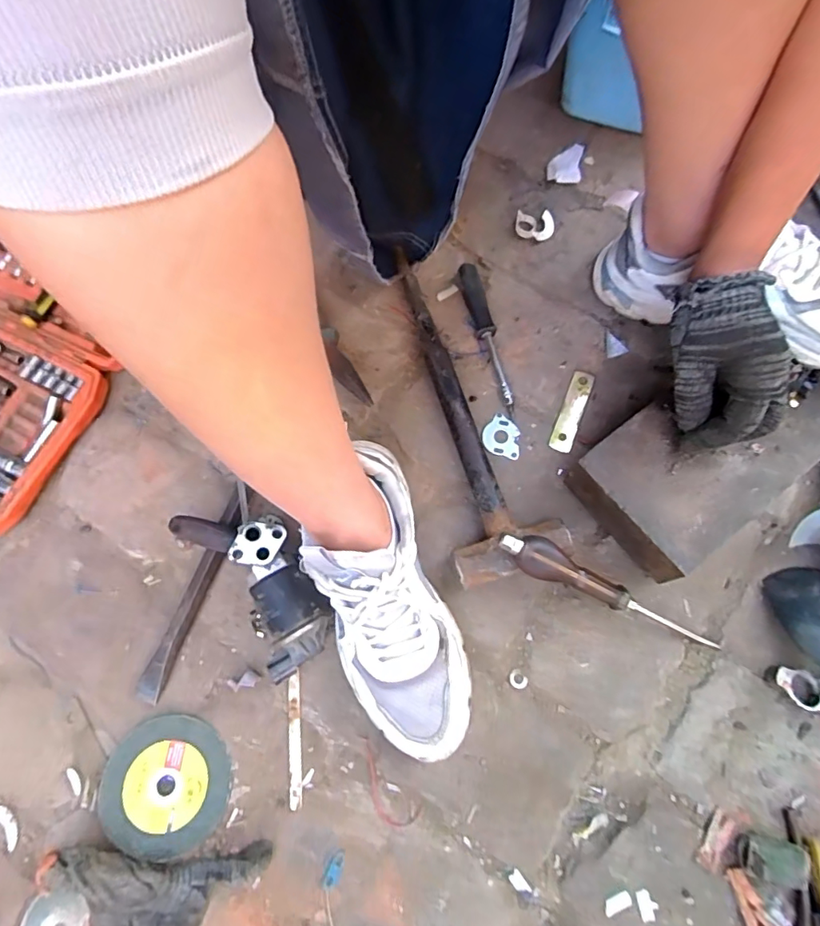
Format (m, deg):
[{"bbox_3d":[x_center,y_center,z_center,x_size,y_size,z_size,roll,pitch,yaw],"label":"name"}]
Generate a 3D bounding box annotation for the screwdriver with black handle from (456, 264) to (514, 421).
[{"bbox_3d":[0.083,-0.129,0.544,0.022,0.018,0.172,-17,73,-1],"label":"screwdriver with black handle"}]

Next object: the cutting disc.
[{"bbox_3d":[-0.204,0.268,0.435,0.101,0.007,0.098,2,66,-5],"label":"cutting disc"}]

